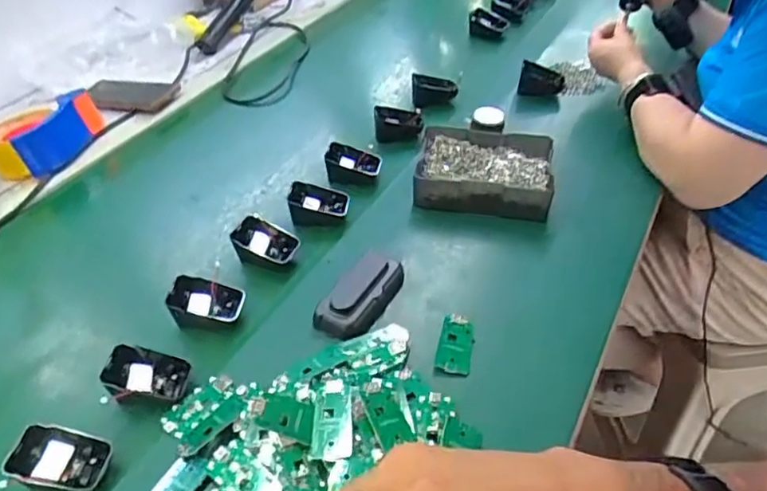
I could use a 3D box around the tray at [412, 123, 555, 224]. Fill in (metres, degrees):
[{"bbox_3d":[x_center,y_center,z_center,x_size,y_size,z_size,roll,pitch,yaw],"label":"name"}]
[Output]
[{"bbox_3d":[0.123,-0.092,0.718,0.155,0.045,0.130,4,42,10],"label":"tray"}]

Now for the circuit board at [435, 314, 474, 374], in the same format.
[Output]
[{"bbox_3d":[0.067,0.091,0.544,0.032,0.008,0.061,16,45,6],"label":"circuit board"}]

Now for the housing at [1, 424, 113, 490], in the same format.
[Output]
[{"bbox_3d":[-0.252,0.166,0.459,0.069,0.013,0.046,22,53,-17],"label":"housing"}]

